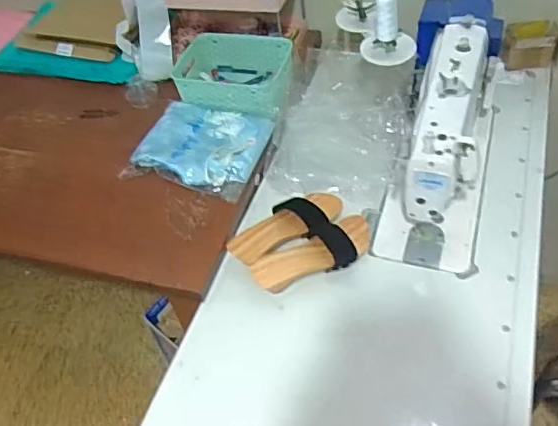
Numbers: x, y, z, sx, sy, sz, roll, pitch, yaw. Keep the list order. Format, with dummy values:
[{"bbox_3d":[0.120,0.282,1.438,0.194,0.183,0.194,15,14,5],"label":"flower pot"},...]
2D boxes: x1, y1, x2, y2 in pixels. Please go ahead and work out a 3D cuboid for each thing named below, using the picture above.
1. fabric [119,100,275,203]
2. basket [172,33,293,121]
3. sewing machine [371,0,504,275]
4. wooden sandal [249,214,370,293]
[{"bbox_3d":[-0.162,-0.142,1.157,0.257,0.032,0.210,12,53,17],"label":"fabric"},{"bbox_3d":[-0.108,-0.321,1.263,0.259,0.077,0.226,5,51,12],"label":"basket"},{"bbox_3d":[0.309,-0.154,1.027,0.192,0.220,0.473,8,53,14],"label":"sewing machine"},{"bbox_3d":[0.064,0.073,0.979,0.230,0.048,0.087,-25,53,-13],"label":"wooden sandal"}]

